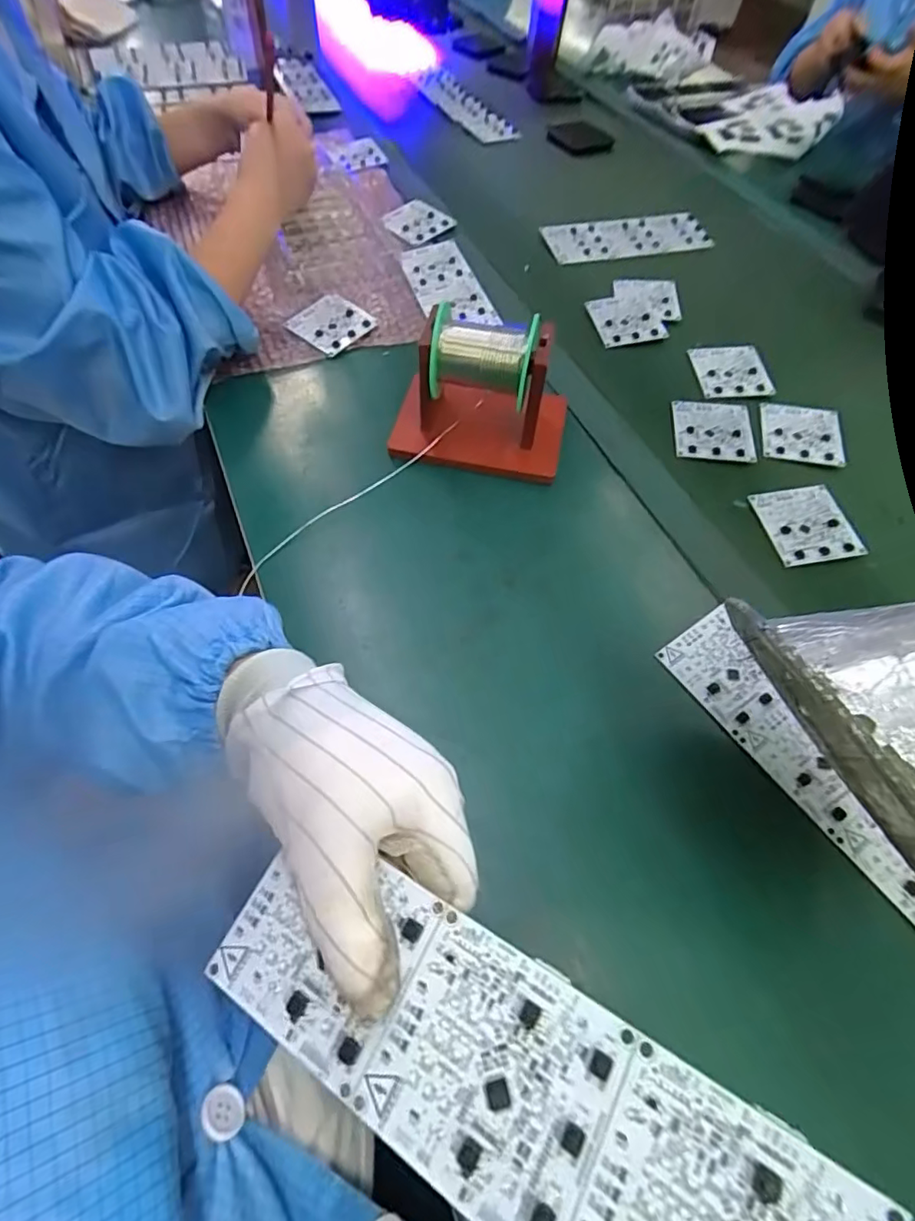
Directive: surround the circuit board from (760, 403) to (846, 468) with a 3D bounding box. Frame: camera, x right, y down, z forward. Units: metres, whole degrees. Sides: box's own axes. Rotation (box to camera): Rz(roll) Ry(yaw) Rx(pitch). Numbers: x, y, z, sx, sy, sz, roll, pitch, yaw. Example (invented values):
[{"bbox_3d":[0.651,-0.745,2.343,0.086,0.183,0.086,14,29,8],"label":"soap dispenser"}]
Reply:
[{"bbox_3d":[0.314,-0.162,0.508,0.069,0.005,0.074,8,60,7],"label":"circuit board"}]

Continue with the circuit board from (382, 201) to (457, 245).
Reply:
[{"bbox_3d":[-0.049,-0.461,0.652,0.064,0.008,0.068,39,64,19],"label":"circuit board"}]

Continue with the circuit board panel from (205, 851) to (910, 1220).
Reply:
[{"bbox_3d":[0.011,0.146,0.174,0.207,0.004,0.066,22,69,24],"label":"circuit board panel"}]

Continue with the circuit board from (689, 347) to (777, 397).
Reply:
[{"bbox_3d":[0.271,-0.240,0.549,0.067,0.008,0.071,-6,59,-7],"label":"circuit board"}]

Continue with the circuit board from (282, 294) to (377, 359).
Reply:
[{"bbox_3d":[-0.126,-0.284,0.548,0.070,0.010,0.065,36,63,17],"label":"circuit board"}]

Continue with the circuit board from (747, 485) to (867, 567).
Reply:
[{"bbox_3d":[0.283,-0.070,0.448,0.068,0.005,0.073,-6,59,-7],"label":"circuit board"}]

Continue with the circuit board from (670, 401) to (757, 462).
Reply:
[{"bbox_3d":[0.232,-0.165,0.502,0.067,0.010,0.073,7,59,1],"label":"circuit board"}]

